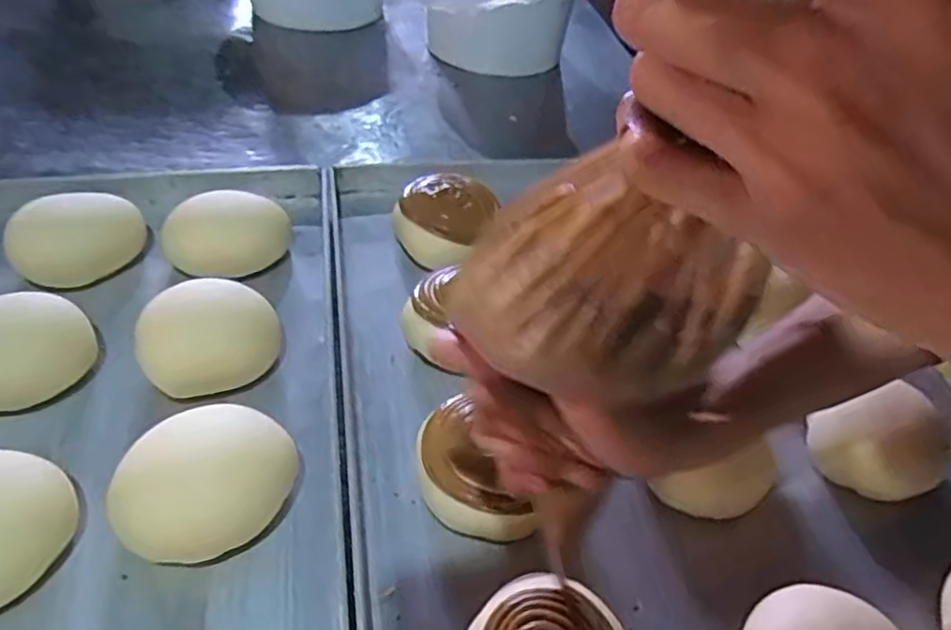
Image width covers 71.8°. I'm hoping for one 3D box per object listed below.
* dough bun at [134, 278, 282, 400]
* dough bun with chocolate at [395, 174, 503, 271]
[{"bbox_3d":[-0.192,0.014,0.476,0.096,0.050,0.083,-17,50,-22],"label":"dough bun"},{"bbox_3d":[-0.026,-0.088,0.596,0.092,0.058,0.094,4,46,-4],"label":"dough bun with chocolate"}]

